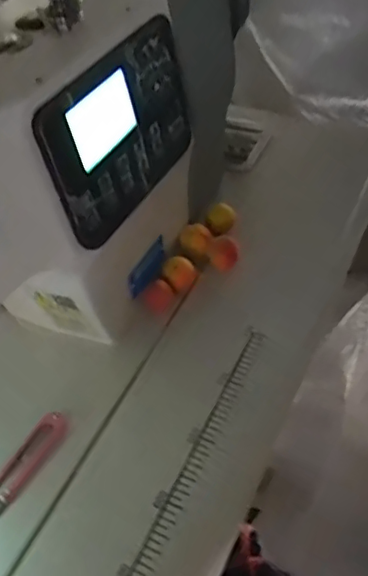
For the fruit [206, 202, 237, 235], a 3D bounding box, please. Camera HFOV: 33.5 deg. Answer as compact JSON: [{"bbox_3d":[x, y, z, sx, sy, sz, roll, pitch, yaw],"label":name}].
[{"bbox_3d":[0.033,-0.065,0.563,0.025,0.019,0.022,-19,48,-12],"label":"fruit"}]

